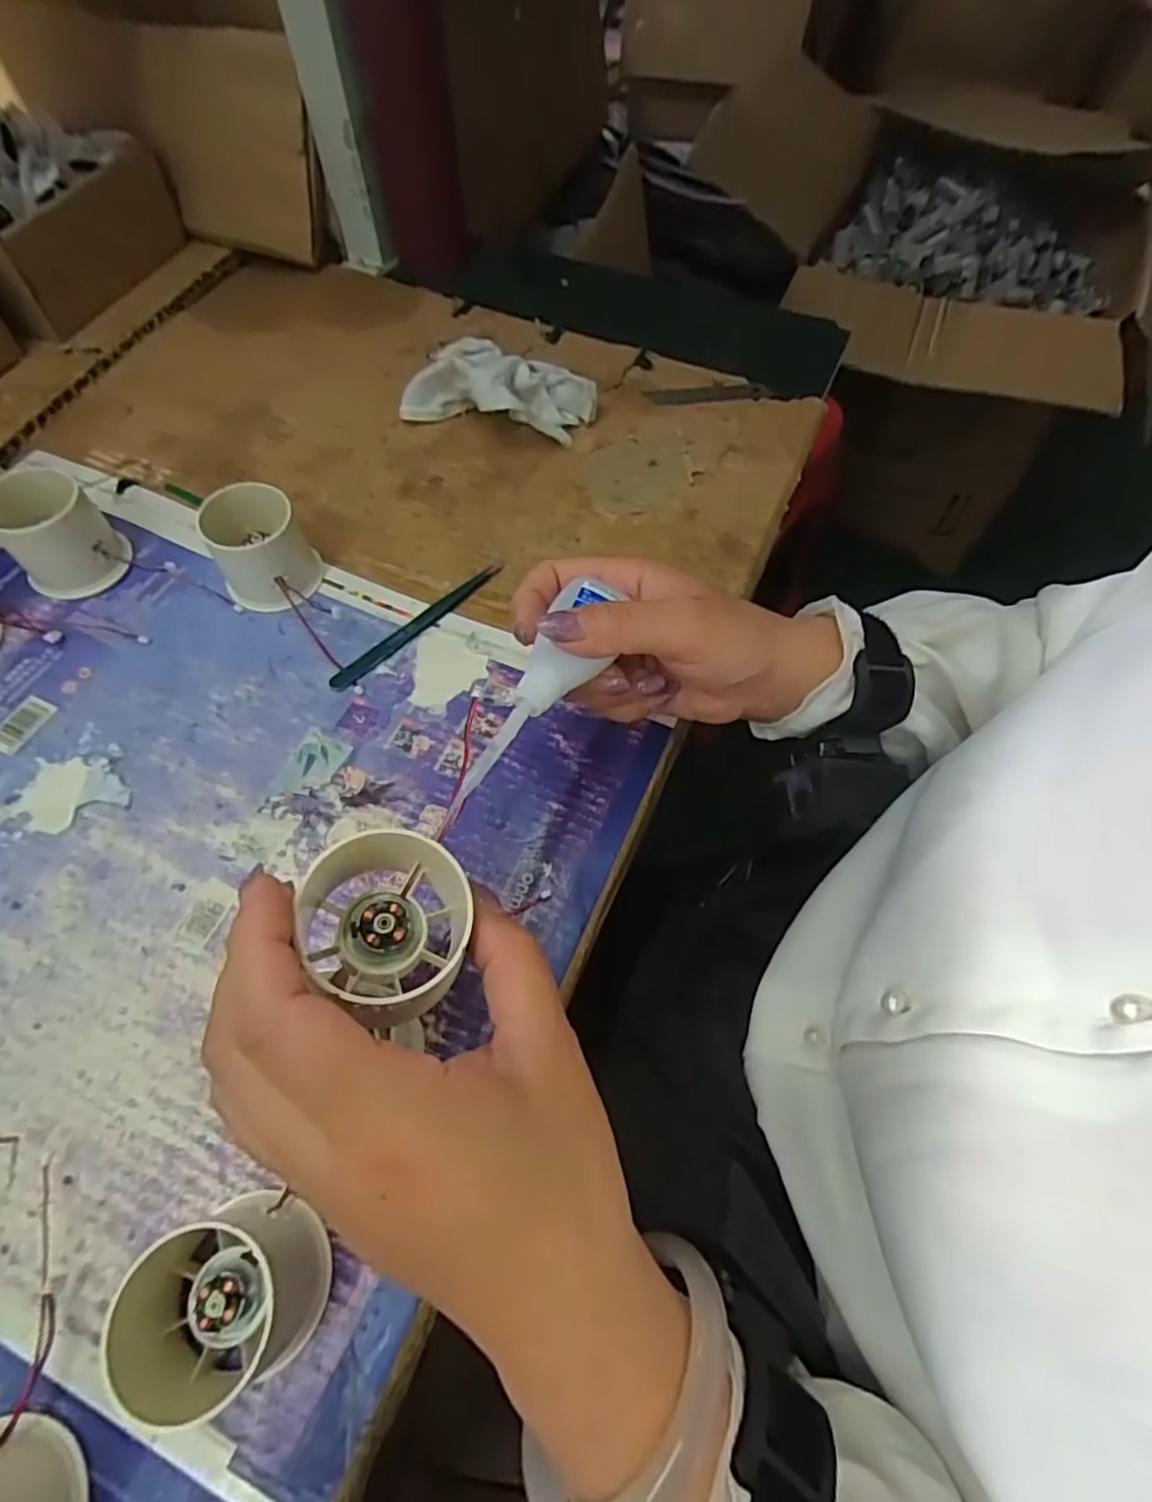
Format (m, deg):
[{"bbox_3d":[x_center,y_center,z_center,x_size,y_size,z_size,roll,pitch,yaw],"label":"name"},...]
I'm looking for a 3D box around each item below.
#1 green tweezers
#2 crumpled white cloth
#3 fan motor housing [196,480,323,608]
[{"bbox_3d":[-0.094,-0.077,0.395,0.013,0.005,0.126,41,67,17],"label":"green tweezers"},{"bbox_3d":[-0.052,-0.260,0.471,0.128,0.044,0.082,24,64,10],"label":"crumpled white cloth"},{"bbox_3d":[-0.179,-0.115,0.380,0.052,0.053,0.048,1,62,-2],"label":"fan motor housing"}]

